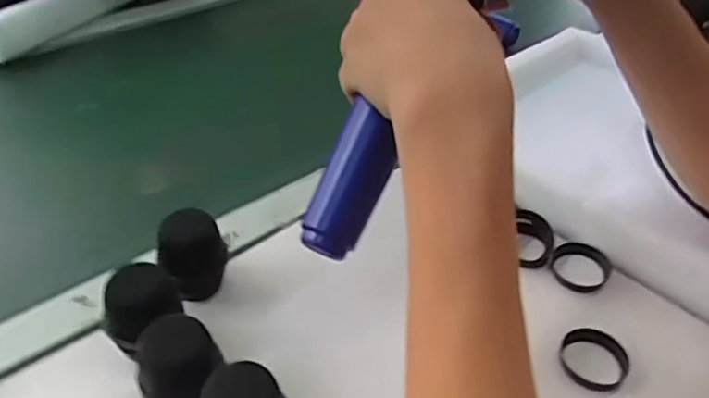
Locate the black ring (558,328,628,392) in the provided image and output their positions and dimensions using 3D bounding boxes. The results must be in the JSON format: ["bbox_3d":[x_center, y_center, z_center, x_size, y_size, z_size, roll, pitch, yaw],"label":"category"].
[{"bbox_3d":[0.159,0.105,0.398,0.041,0.008,0.044,2,41,-2],"label":"black ring"}]

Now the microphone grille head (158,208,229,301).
[{"bbox_3d":[-0.111,0.040,0.420,0.041,0.062,0.044,-8,43,-14],"label":"microphone grille head"}]

